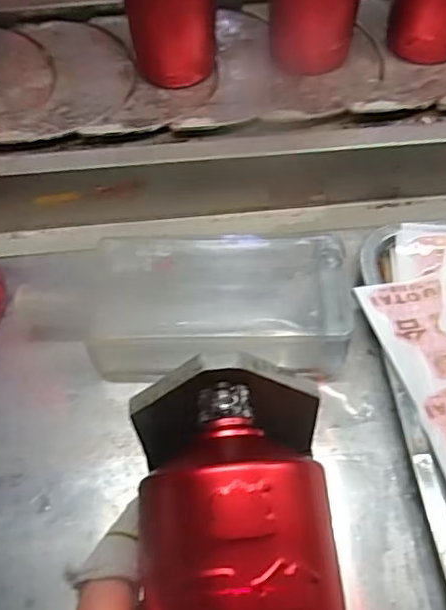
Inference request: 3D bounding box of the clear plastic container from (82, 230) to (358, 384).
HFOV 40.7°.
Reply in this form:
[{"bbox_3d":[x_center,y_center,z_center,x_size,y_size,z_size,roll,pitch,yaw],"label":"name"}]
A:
[{"bbox_3d":[0.000,0.002,0.412,0.175,0.044,0.100,-2,55,2],"label":"clear plastic container"}]

